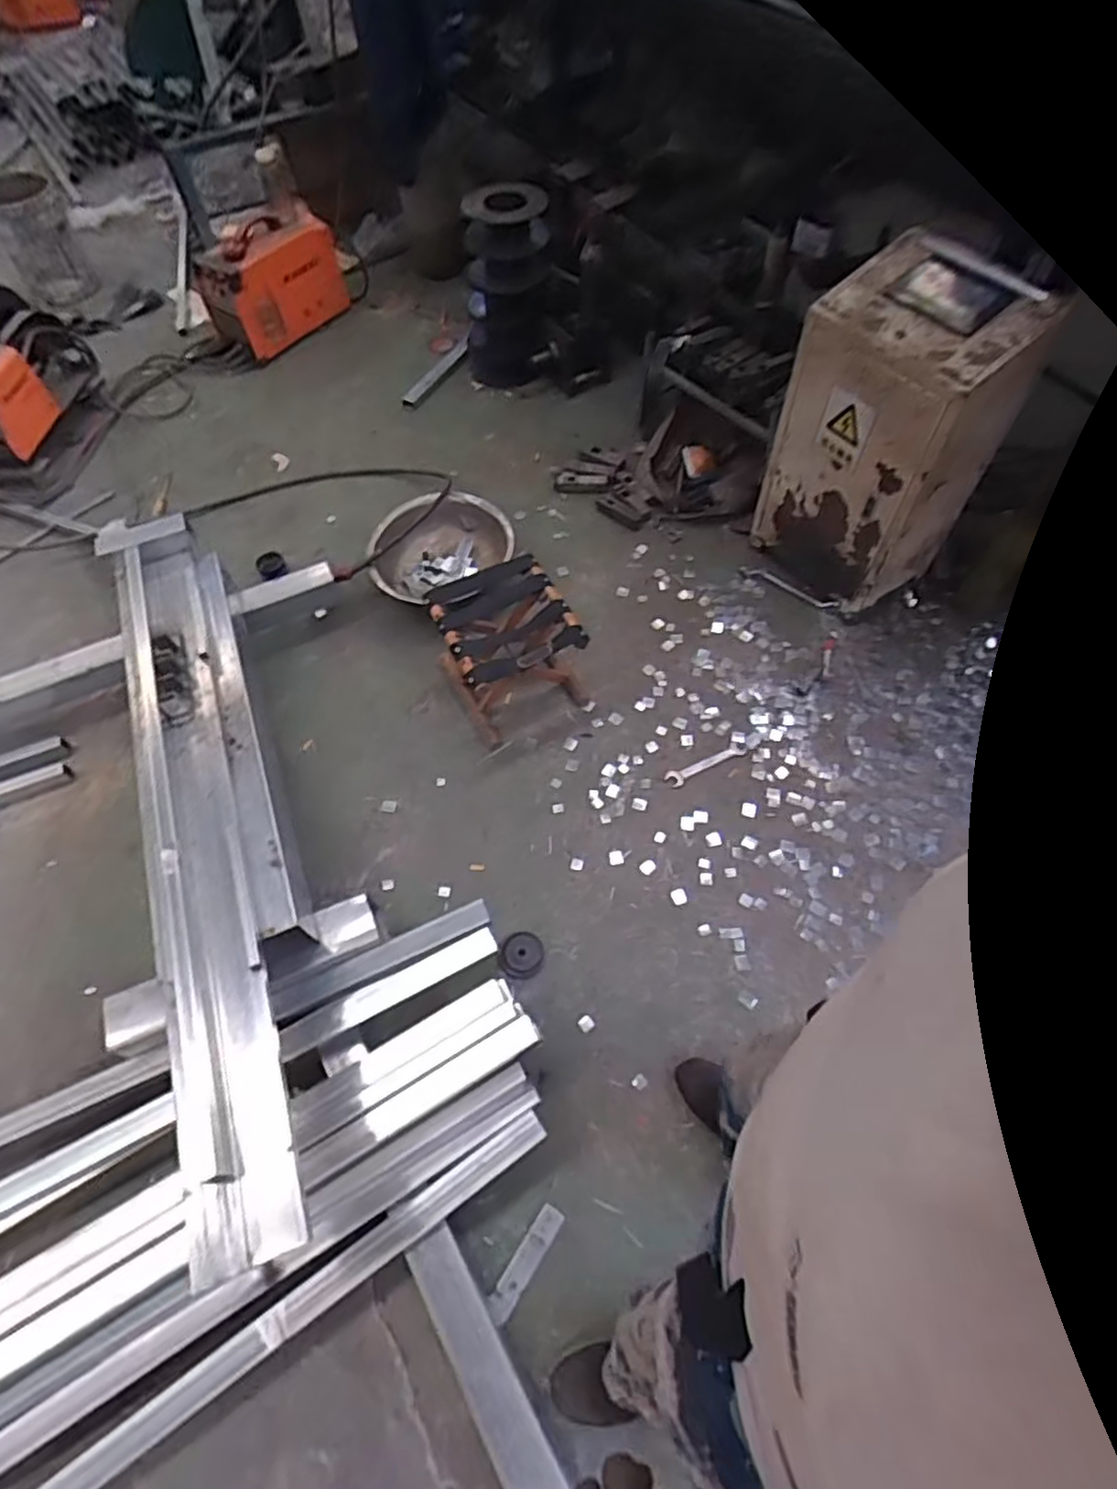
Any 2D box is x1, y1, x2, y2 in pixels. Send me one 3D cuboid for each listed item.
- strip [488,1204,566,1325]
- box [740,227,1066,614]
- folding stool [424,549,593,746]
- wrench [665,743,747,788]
[{"bbox_3d":[-0.055,0.872,1.182,0.041,0.008,0.177,27,58,22],"label":"strip"},{"bbox_3d":[0.755,-0.706,1.673,0.338,0.738,0.438,-38,64,-18],"label":"box"},{"bbox_3d":[-0.122,-0.228,1.707,0.306,0.266,0.306,-29,62,-13],"label":"folding stool"},{"bbox_3d":[0.356,0.045,1.692,0.209,0.007,0.046,-26,61,-12],"label":"wrench"}]

